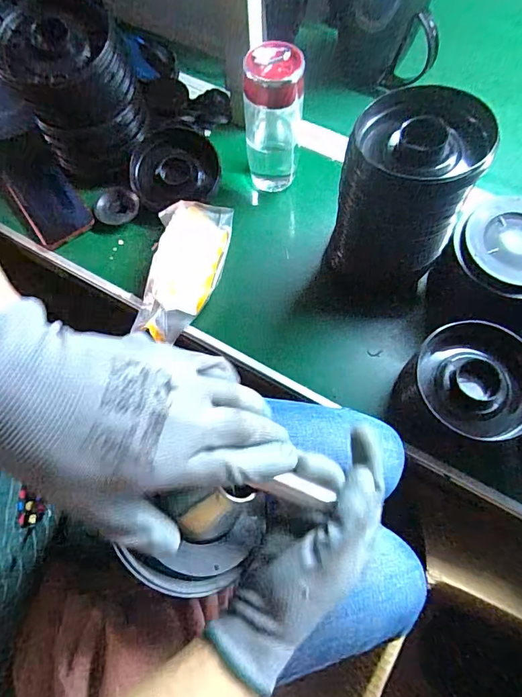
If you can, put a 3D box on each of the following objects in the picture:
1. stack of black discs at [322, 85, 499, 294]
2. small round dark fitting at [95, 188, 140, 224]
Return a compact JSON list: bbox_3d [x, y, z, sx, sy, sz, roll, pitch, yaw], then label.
[{"bbox_3d":[0.149,-0.152,0.494,0.122,0.211,0.115,32,72,14],"label":"stack of black discs"},{"bbox_3d":[-0.194,-0.193,0.606,0.053,0.017,0.047,11,68,6],"label":"small round dark fitting"}]

